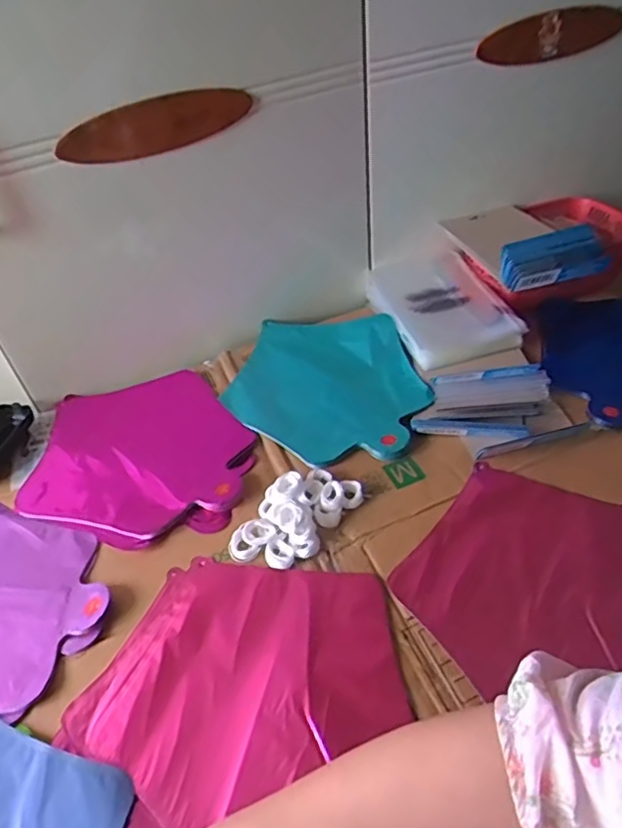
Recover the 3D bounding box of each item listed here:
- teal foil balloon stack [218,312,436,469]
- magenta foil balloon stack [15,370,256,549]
[{"bbox_3d":[0.021,-0.043,0.688,0.218,0.014,0.221,14,48,18],"label":"teal foil balloon stack"},{"bbox_3d":[-0.178,0.035,0.643,0.224,0.015,0.227,-2,45,3],"label":"magenta foil balloon stack"}]

